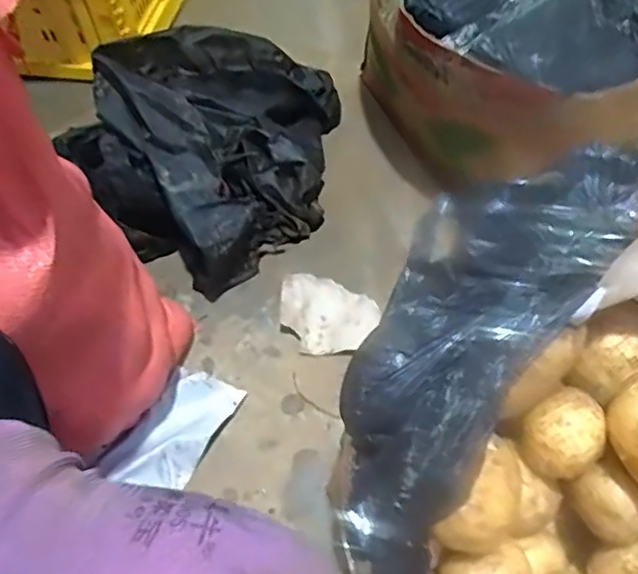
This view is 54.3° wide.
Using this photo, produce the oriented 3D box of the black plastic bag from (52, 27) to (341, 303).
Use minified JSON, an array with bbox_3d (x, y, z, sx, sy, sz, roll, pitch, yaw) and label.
[{"bbox_3d":[-0.123,-0.218,0.885,0.288,0.218,0.383,37,66,25],"label":"black plastic bag"}]

